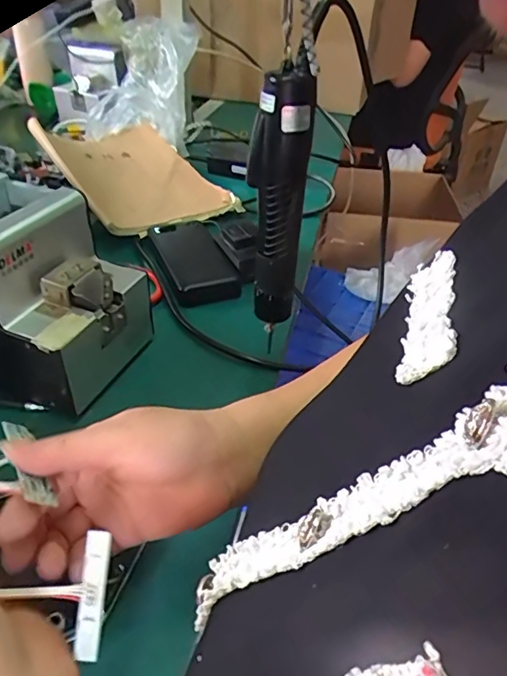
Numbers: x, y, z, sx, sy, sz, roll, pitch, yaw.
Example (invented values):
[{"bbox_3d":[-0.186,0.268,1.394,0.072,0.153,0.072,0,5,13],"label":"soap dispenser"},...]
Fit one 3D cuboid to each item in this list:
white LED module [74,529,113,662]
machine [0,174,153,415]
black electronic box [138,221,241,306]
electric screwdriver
[{"bbox_3d":[-0.073,0.117,0.236,0.013,0.004,0.052,3,76,-1],"label":"white LED module"},{"bbox_3d":[-0.217,-0.043,0.465,0.204,0.135,0.141,16,40,17],"label":"machine"},{"bbox_3d":[-0.079,-0.098,0.634,0.079,0.025,0.162,-15,41,-20],"label":"black electronic box"},{"bbox_3d":[0.017,-0.104,0.422,0.043,0.199,0.044,3,38,1],"label":"electric screwdriver"}]

